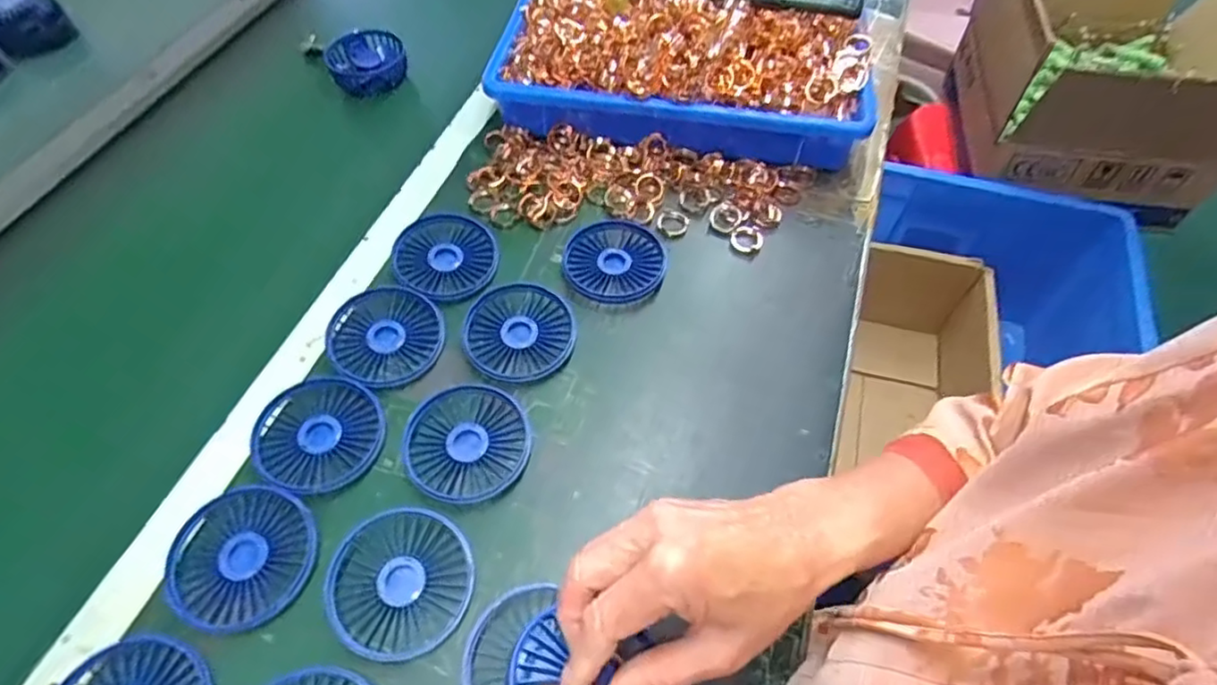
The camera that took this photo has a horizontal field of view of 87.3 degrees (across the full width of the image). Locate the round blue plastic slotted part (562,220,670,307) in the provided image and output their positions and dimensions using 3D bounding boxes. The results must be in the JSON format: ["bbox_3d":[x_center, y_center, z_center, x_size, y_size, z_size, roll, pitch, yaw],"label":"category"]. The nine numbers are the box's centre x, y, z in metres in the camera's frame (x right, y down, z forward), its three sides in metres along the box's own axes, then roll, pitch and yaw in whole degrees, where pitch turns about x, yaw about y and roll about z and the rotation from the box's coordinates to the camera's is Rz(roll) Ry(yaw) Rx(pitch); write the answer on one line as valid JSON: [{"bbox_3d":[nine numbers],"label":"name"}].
[{"bbox_3d":[0.005,-0.070,0.551,0.086,0.011,0.084,0,55,1],"label":"round blue plastic slotted part"}]

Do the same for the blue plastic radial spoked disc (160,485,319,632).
[{"bbox_3d":[-0.235,0.137,0.410,0.084,0.018,0.084,0,55,1],"label":"blue plastic radial spoked disc"}]

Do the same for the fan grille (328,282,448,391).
[{"bbox_3d":[-0.175,-0.007,0.502,0.083,0.008,0.088,-14,56,-9],"label":"fan grille"}]

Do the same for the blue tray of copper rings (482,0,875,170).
[{"bbox_3d":[0.072,-0.286,0.631,0.366,0.105,0.197,11,56,8],"label":"blue tray of copper rings"}]

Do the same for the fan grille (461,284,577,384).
[{"bbox_3d":[-0.072,-0.008,0.505,0.087,0.010,0.085,0,55,1],"label":"fan grille"}]

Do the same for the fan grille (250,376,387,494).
[{"bbox_3d":[-0.207,0.067,0.461,0.085,0.020,0.085,0,55,1],"label":"fan grille"}]

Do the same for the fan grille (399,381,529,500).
[{"bbox_3d":[-0.102,0.071,0.458,0.088,0.014,0.086,-18,57,-11],"label":"fan grille"}]

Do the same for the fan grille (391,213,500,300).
[{"bbox_3d":[-0.140,-0.075,0.547,0.086,0.012,0.084,-14,56,-9],"label":"fan grille"}]

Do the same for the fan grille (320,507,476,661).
[{"bbox_3d":[-0.131,0.150,0.400,0.088,0.020,0.083,0,55,1],"label":"fan grille"}]

